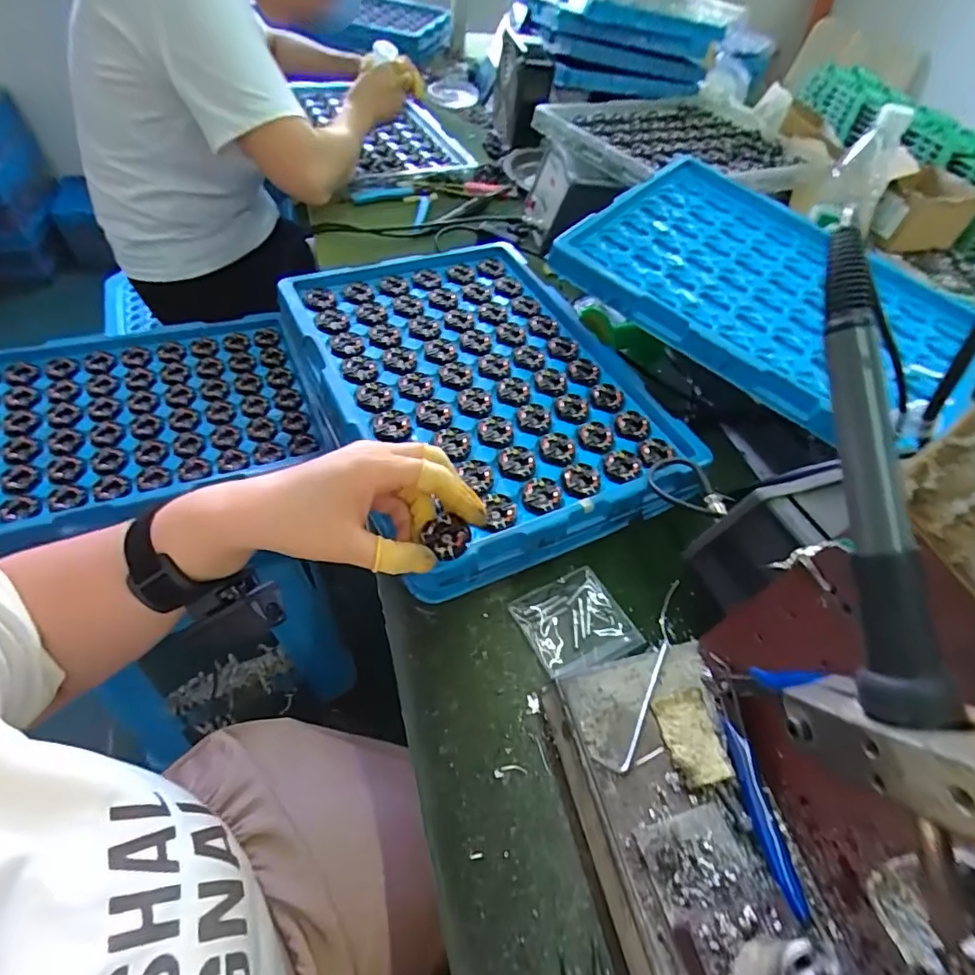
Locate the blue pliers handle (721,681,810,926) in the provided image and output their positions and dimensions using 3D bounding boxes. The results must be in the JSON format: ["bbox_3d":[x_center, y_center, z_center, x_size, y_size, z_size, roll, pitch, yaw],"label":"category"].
[{"bbox_3d":[0.145,0.164,0.289,0.011,0.016,0.107,-2,52,-9],"label":"blue pliers handle"}]

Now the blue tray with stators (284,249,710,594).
[{"bbox_3d":[-0.011,-0.098,0.511,0.266,0.056,0.375,-19,56,-20],"label":"blue tray with stators"}]

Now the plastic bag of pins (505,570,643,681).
[{"bbox_3d":[0.067,0.101,0.401,0.077,0.004,0.073,-22,58,-22],"label":"plastic bag of pins"}]

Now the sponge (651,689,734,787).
[{"bbox_3d":[0.118,0.143,0.307,0.032,0.010,0.048,-6,53,-11],"label":"sponge"}]

